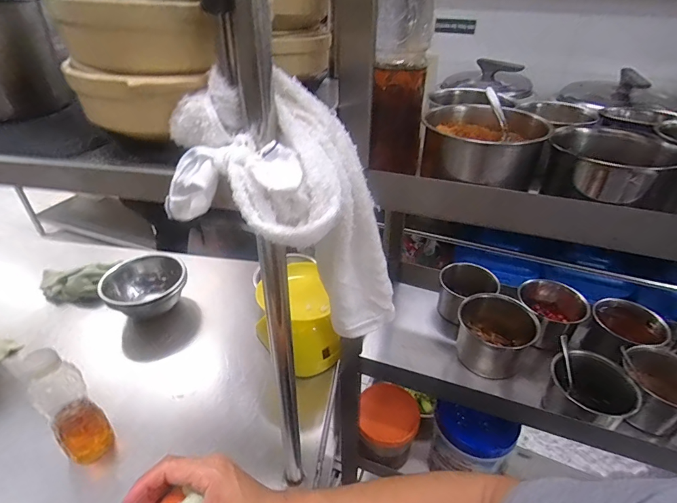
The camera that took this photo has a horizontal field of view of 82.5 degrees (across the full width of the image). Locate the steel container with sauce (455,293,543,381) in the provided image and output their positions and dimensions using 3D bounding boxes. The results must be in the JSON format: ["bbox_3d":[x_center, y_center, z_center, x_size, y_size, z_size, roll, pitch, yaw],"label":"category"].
[{"bbox_3d":[0.289,0.152,0.725,0.122,0.098,0.123,0,35,0],"label":"steel container with sauce"}]

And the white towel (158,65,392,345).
[{"bbox_3d":[-0.022,-0.007,0.319,0.139,0.271,0.078,-31,35,11],"label":"white towel"}]

